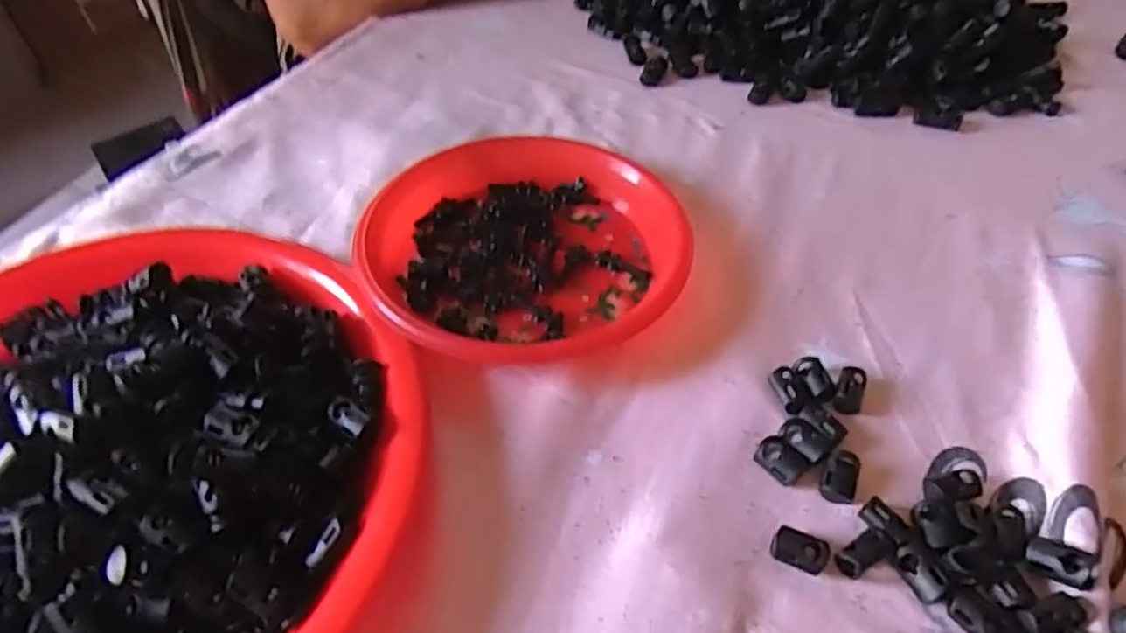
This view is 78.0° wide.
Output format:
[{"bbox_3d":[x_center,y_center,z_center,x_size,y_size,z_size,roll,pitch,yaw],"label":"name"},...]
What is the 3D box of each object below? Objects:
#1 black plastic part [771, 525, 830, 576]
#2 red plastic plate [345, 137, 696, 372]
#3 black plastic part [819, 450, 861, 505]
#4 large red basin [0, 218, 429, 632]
[{"bbox_3d":[0.089,0.088,0.262,0.020,0.010,0.012,18,55,15],"label":"black plastic part"},{"bbox_3d":[-0.017,-0.045,0.364,0.161,0.024,0.155,2,52,3],"label":"red plastic plate"},{"bbox_3d":[0.112,0.065,0.281,0.014,0.010,0.020,20,55,16],"label":"black plastic part"},{"bbox_3d":[-0.189,0.057,0.272,0.247,0.044,0.248,-1,52,1],"label":"large red basin"}]

